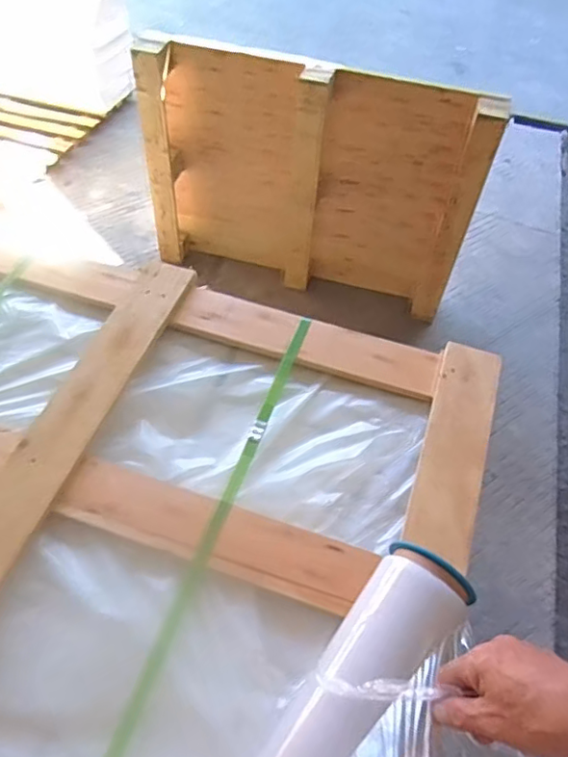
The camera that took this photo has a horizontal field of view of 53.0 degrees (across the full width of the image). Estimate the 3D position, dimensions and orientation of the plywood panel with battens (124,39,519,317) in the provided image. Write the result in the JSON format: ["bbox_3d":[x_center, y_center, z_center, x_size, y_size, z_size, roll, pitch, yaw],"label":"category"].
[{"bbox_3d":[0.073,-0.636,1.889,1.069,0.722,0.167,12,52,5],"label":"plywood panel with battens"}]

